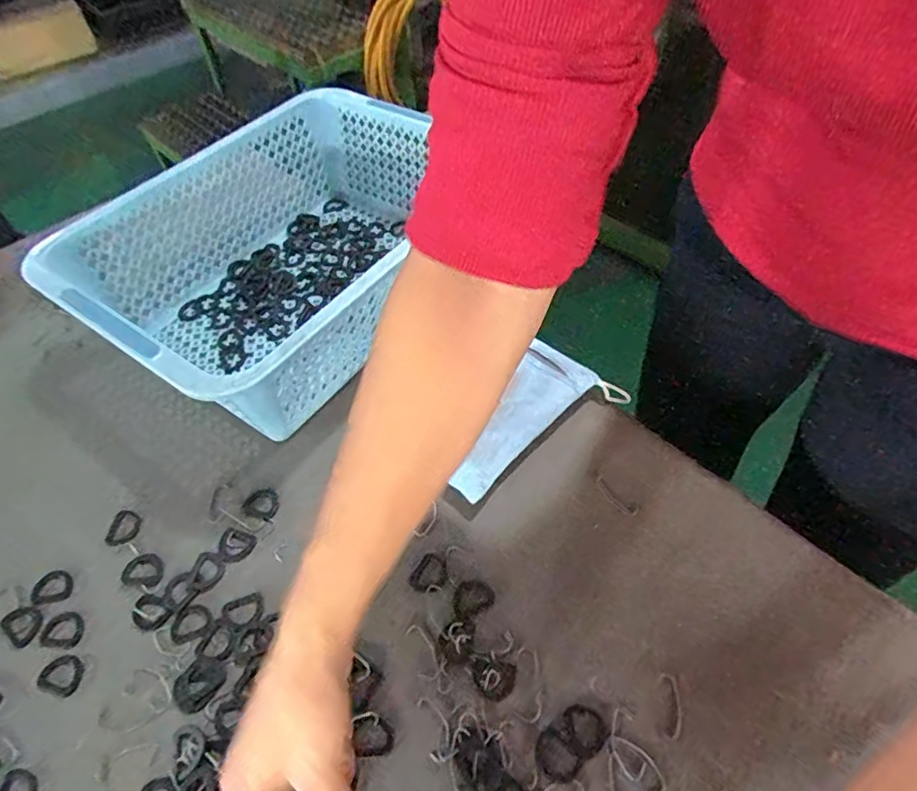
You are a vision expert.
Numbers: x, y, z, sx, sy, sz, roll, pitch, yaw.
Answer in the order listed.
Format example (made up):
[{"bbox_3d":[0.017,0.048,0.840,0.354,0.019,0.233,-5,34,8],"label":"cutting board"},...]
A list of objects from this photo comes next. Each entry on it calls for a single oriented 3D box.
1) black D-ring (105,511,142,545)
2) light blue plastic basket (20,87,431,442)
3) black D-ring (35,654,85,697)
[{"bbox_3d":[-0.268,0.106,0.456,0.023,0.004,0.031,1,52,4],"label":"black D-ring"},{"bbox_3d":[-0.156,-0.149,0.572,0.288,0.119,0.383,28,58,23],"label":"light blue plastic basket"},{"bbox_3d":[-0.271,0.192,0.390,0.030,0.004,0.025,18,55,17],"label":"black D-ring"}]

